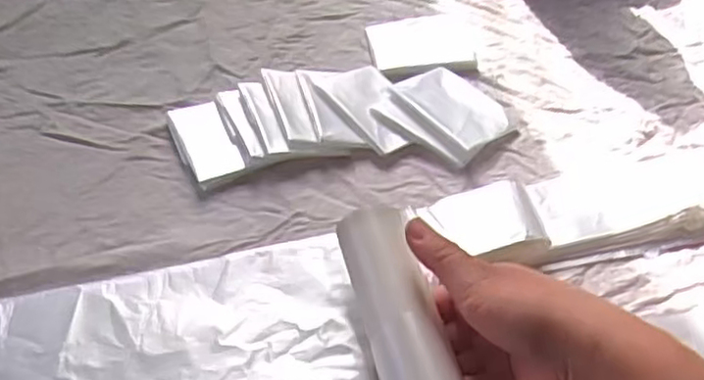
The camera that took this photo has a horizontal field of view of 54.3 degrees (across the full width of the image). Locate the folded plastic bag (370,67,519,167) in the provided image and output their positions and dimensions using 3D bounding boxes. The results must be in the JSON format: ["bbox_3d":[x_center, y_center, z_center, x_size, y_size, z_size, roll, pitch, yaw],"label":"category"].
[{"bbox_3d":[0.070,-0.058,0.525,0.087,0.014,0.088,-36,58,-29],"label":"folded plastic bag"}]

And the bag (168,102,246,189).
[{"bbox_3d":[-0.108,-0.036,0.502,0.036,0.012,0.083,-18,51,-17],"label":"bag"}]

